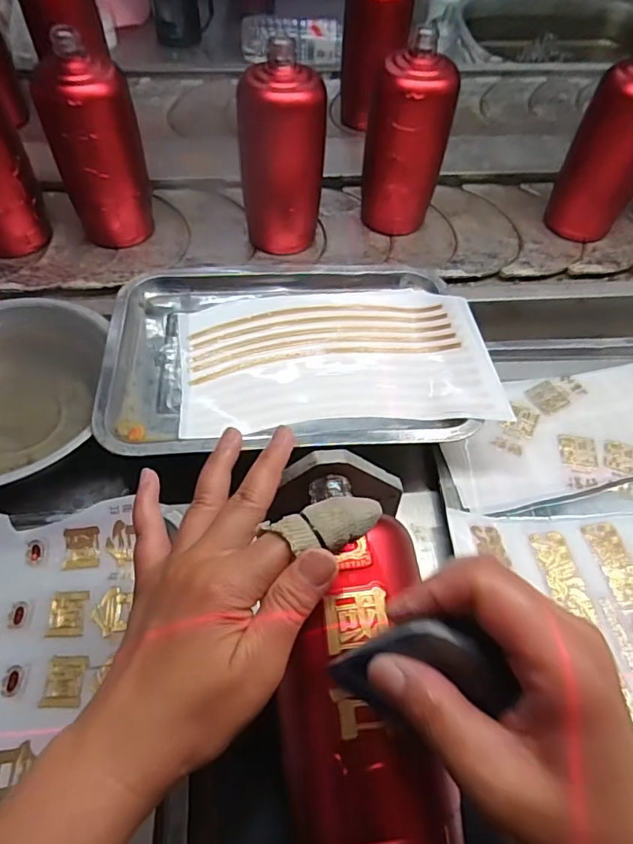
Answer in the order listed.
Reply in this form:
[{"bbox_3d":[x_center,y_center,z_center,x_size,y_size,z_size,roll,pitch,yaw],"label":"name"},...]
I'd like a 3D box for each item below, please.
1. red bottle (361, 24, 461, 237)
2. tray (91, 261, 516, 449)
[{"bbox_3d":[0.092,-0.286,0.550,0.068,0.178,0.062,-27,63,-19],"label":"red bottle"},{"bbox_3d":[-0.017,-0.064,0.457,0.311,0.025,0.206,-4,55,-3],"label":"tray"}]

